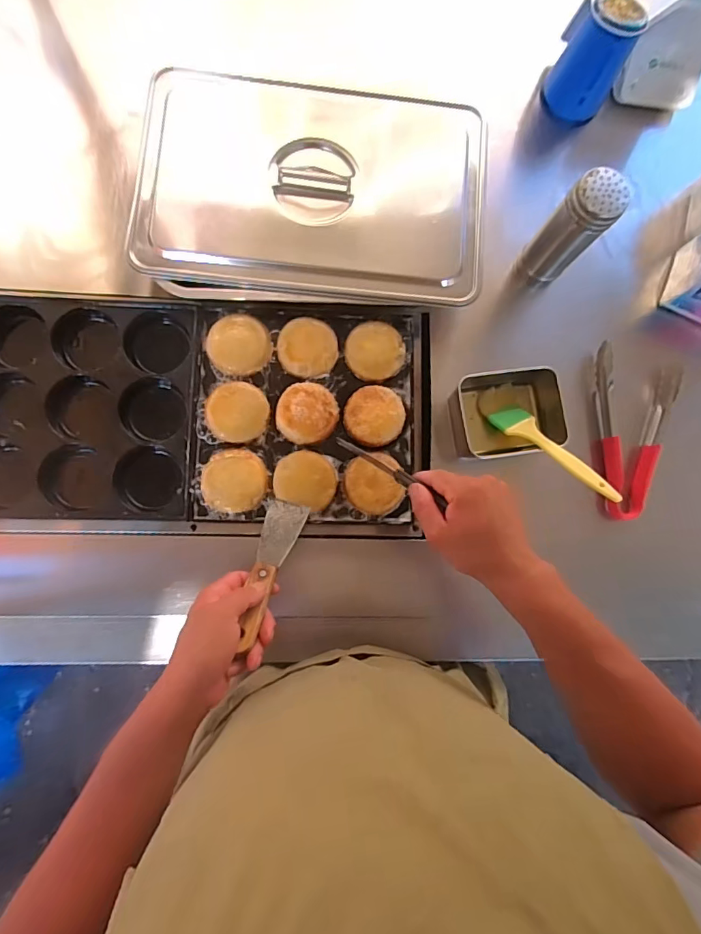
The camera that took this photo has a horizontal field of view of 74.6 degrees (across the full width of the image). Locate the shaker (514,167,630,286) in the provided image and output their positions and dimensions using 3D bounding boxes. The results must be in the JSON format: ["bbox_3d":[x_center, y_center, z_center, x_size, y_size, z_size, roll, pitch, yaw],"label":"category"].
[{"bbox_3d":[0.272,-0.294,0.579,0.059,0.155,0.051,34,81,-1],"label":"shaker"}]

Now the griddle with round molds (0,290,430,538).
[{"bbox_3d":[-0.185,-0.069,0.577,0.571,0.057,0.290,2,83,-6],"label":"griddle with round molds"}]

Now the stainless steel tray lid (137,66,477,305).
[{"bbox_3d":[-0.045,-0.362,0.595,0.427,0.062,0.277,4,83,-6],"label":"stainless steel tray lid"}]

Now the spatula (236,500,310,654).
[{"bbox_3d":[-0.084,0.107,0.487,0.044,0.015,0.169,15,48,-4],"label":"spatula"}]

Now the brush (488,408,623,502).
[{"bbox_3d":[0.247,-0.019,0.558,0.045,0.016,0.178,-35,54,-9],"label":"brush"}]

